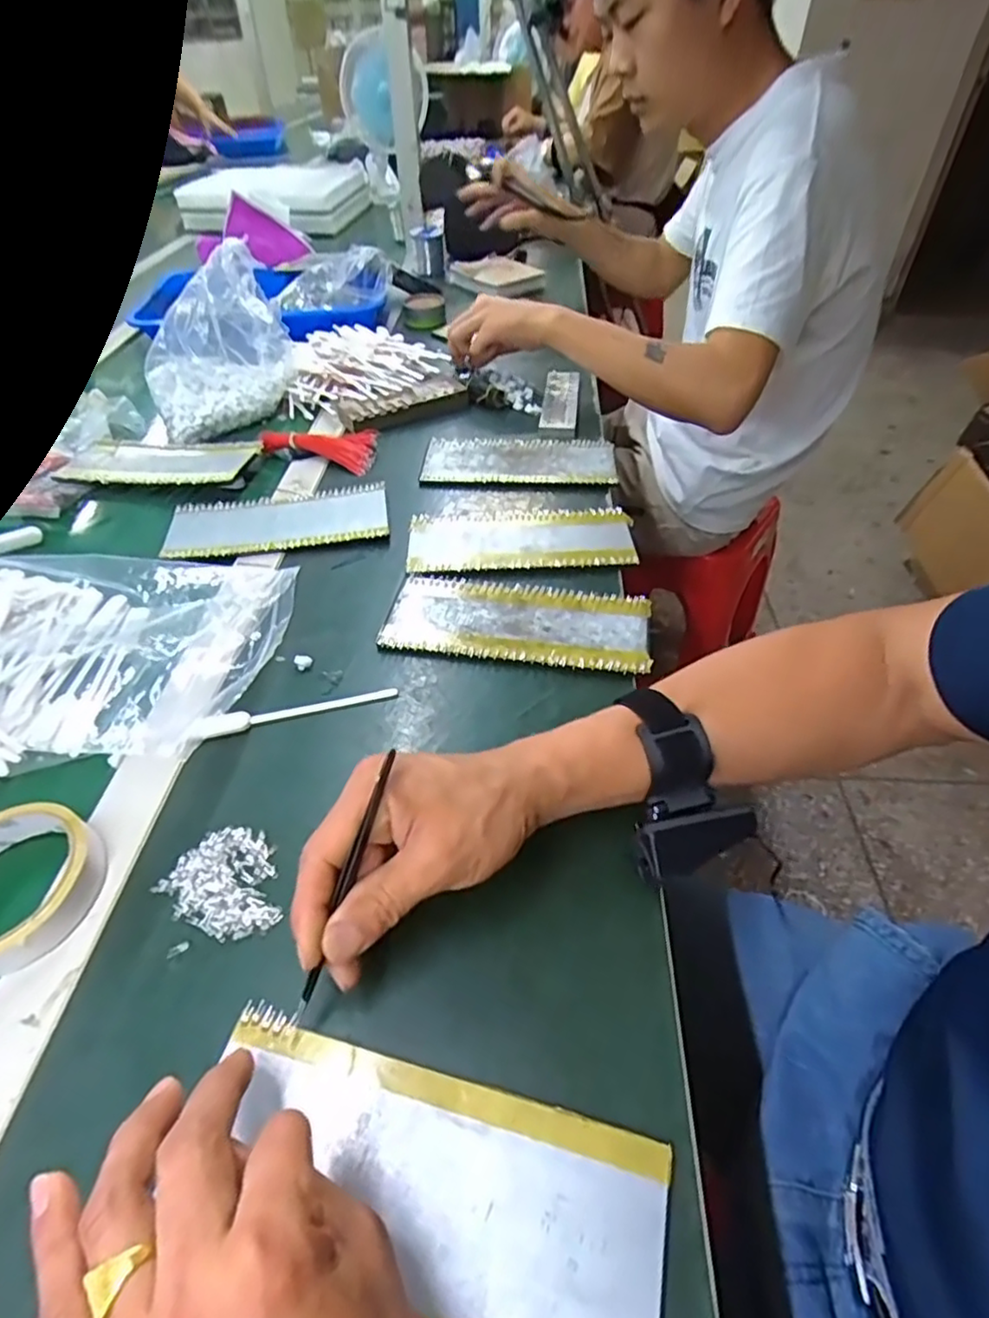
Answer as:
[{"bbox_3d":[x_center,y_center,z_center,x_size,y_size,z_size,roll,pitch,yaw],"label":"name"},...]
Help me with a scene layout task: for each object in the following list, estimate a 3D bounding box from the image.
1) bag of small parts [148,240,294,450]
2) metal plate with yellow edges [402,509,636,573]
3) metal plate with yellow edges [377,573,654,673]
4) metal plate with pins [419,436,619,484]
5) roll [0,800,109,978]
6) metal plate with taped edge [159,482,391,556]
[{"bbox_3d":[-0.320,-0.360,0.721,0.164,0.136,0.124,-21,49,-19],"label":"bag of small parts"},{"bbox_3d":[0.024,-0.111,0.577,0.201,0.007,0.084,0,45,1],"label":"metal plate with yellow edges"},{"bbox_3d":[0.018,-0.032,0.499,0.202,0.004,0.085,7,46,7],"label":"metal plate with yellow edges"},{"bbox_3d":[0.026,-0.215,0.678,0.202,0.012,0.086,2,45,3],"label":"metal plate with pins"},{"bbox_3d":[-0.267,0.123,0.346,0.093,0.025,0.089,0,45,0],"label":"roll"},{"bbox_3d":[-0.204,-0.133,0.601,0.201,0.006,0.087,-6,46,-6],"label":"metal plate with taped edge"}]

